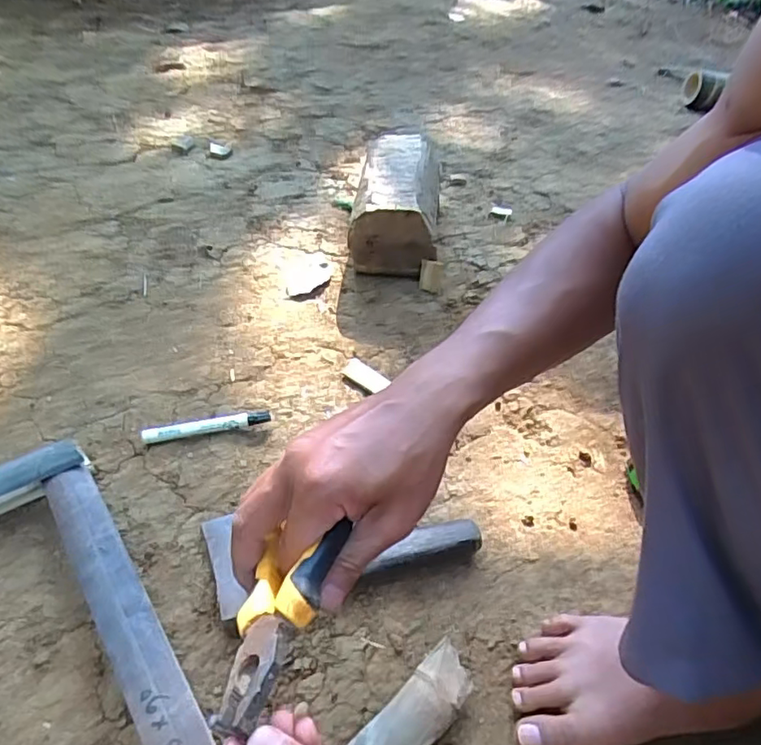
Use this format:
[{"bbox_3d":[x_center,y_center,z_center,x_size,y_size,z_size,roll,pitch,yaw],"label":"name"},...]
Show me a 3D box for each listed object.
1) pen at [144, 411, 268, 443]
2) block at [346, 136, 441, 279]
[{"bbox_3d":[-0.200,0.061,0.667,0.142,0.021,0.019,-7,45,-11],"label":"pen"},{"bbox_3d":[0.028,-0.279,0.955,0.128,0.119,0.283,5,44,1],"label":"block"}]

